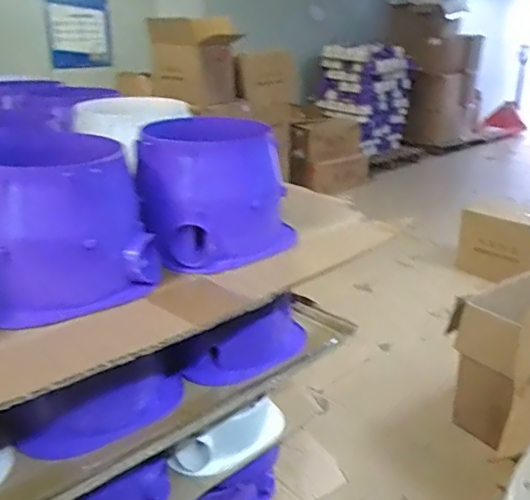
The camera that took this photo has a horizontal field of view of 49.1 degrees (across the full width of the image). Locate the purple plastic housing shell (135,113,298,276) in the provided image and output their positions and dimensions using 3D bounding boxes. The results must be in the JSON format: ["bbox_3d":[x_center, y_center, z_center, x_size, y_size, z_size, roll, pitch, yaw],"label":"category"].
[{"bbox_3d":[-0.038,-0.051,0.468,0.124,0.114,0.096,-3,21,-6],"label":"purple plastic housing shell"}]

